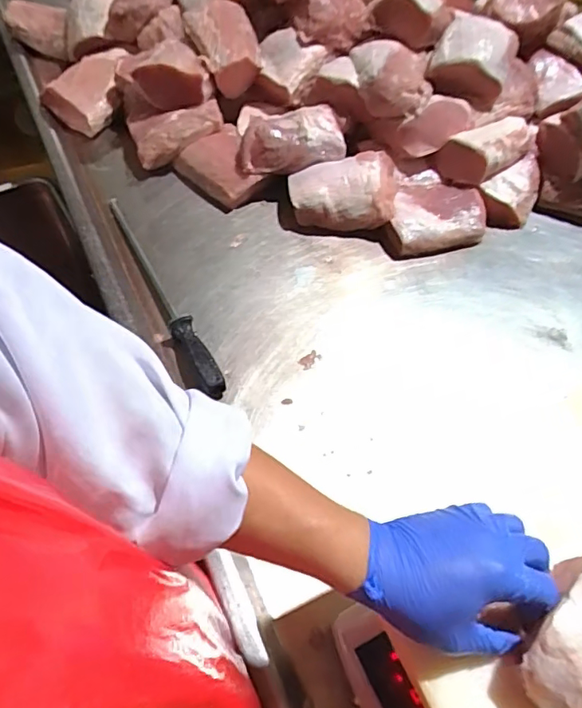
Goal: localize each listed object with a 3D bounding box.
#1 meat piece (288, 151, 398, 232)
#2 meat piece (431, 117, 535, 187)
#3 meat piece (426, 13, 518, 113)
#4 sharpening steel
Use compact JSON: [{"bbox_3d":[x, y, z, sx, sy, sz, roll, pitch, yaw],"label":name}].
[{"bbox_3d":[0.083,-0.266,0.865,0.165,0.080,0.128,6,56,1],"label":"meat piece"},{"bbox_3d":[0.338,-0.336,0.878,0.194,0.052,0.083,-26,61,-19],"label":"meat piece"},{"bbox_3d":[0.296,-0.482,0.875,0.122,0.082,0.131,17,57,9],"label":"meat piece"},{"bbox_3d":[-0.192,-0.099,0.770,0.031,0.035,0.410,-25,61,-18],"label":"sharpening steel"}]

